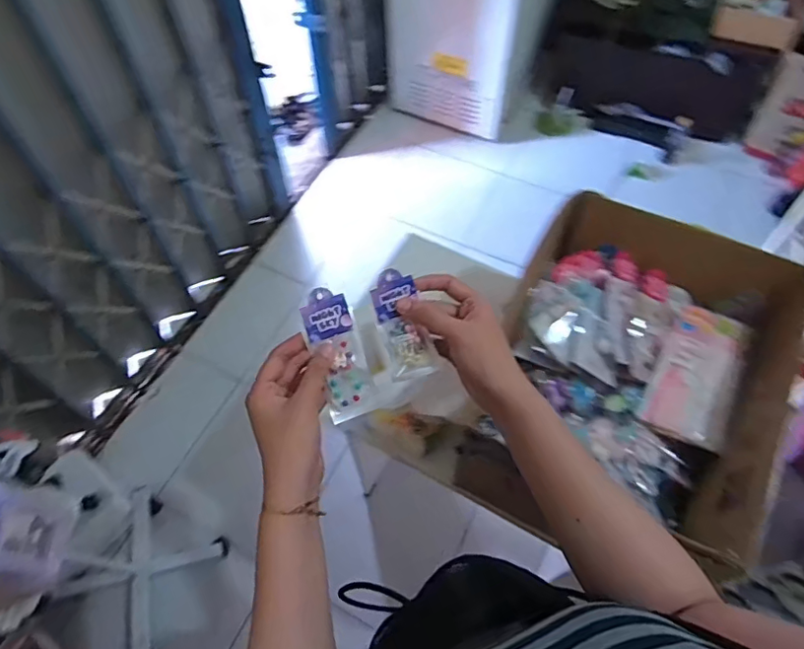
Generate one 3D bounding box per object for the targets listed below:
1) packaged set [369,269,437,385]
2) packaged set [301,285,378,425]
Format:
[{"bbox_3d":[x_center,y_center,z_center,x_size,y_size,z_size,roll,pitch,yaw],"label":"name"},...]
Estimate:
[{"bbox_3d":[0.000,0.001,0.499,0.041,0.007,0.099,-19,100,-10],"label":"packaged set"},{"bbox_3d":[-0.056,0.027,0.494,0.045,0.010,0.119,-18,102,-9],"label":"packaged set"}]

